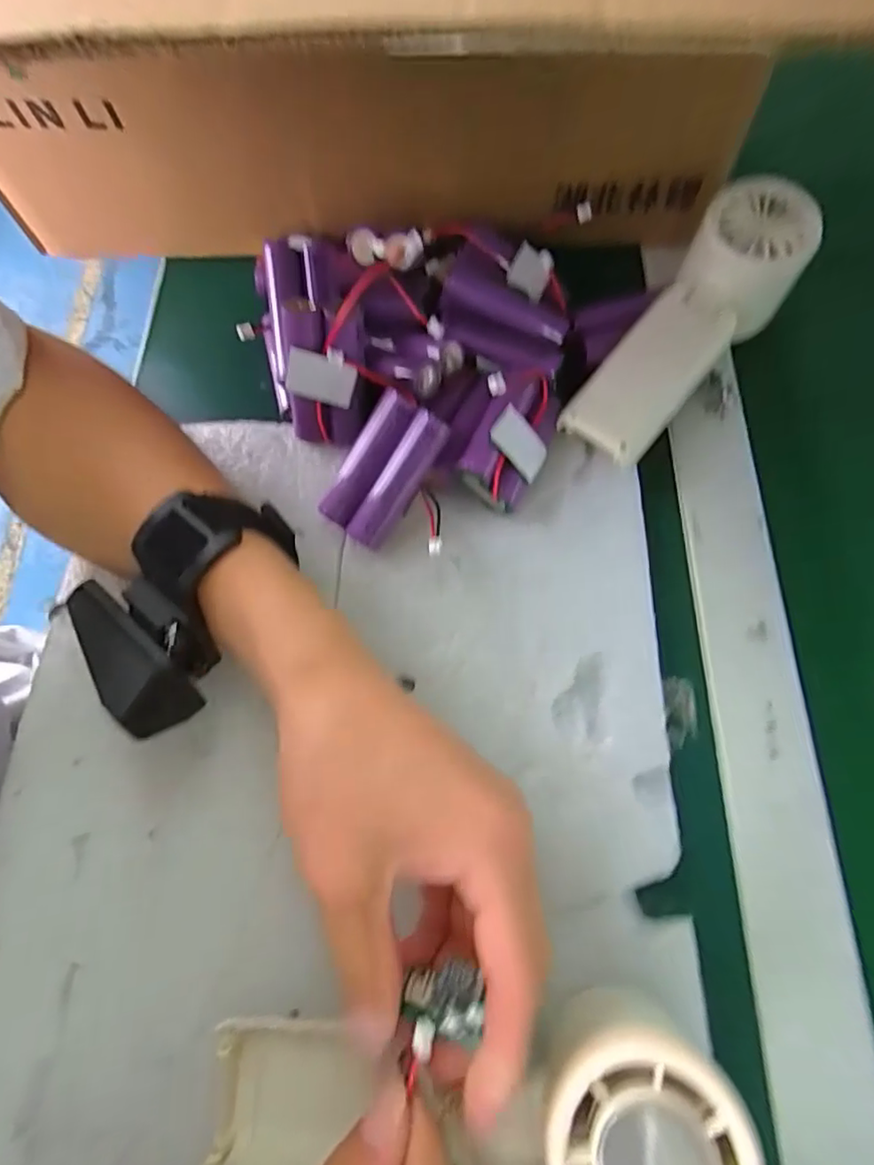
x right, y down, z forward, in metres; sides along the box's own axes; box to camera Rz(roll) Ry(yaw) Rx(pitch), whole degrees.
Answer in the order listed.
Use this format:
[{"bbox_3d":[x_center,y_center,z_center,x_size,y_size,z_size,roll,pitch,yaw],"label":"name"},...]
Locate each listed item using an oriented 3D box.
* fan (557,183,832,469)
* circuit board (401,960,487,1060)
[{"bbox_3d":[0.128,-0.128,0.289,0.052,0.034,0.160,39,87,15],"label":"fan"},{"bbox_3d":[0.002,0.132,0.176,0.024,0.013,0.020,-13,68,-5],"label":"circuit board"}]

